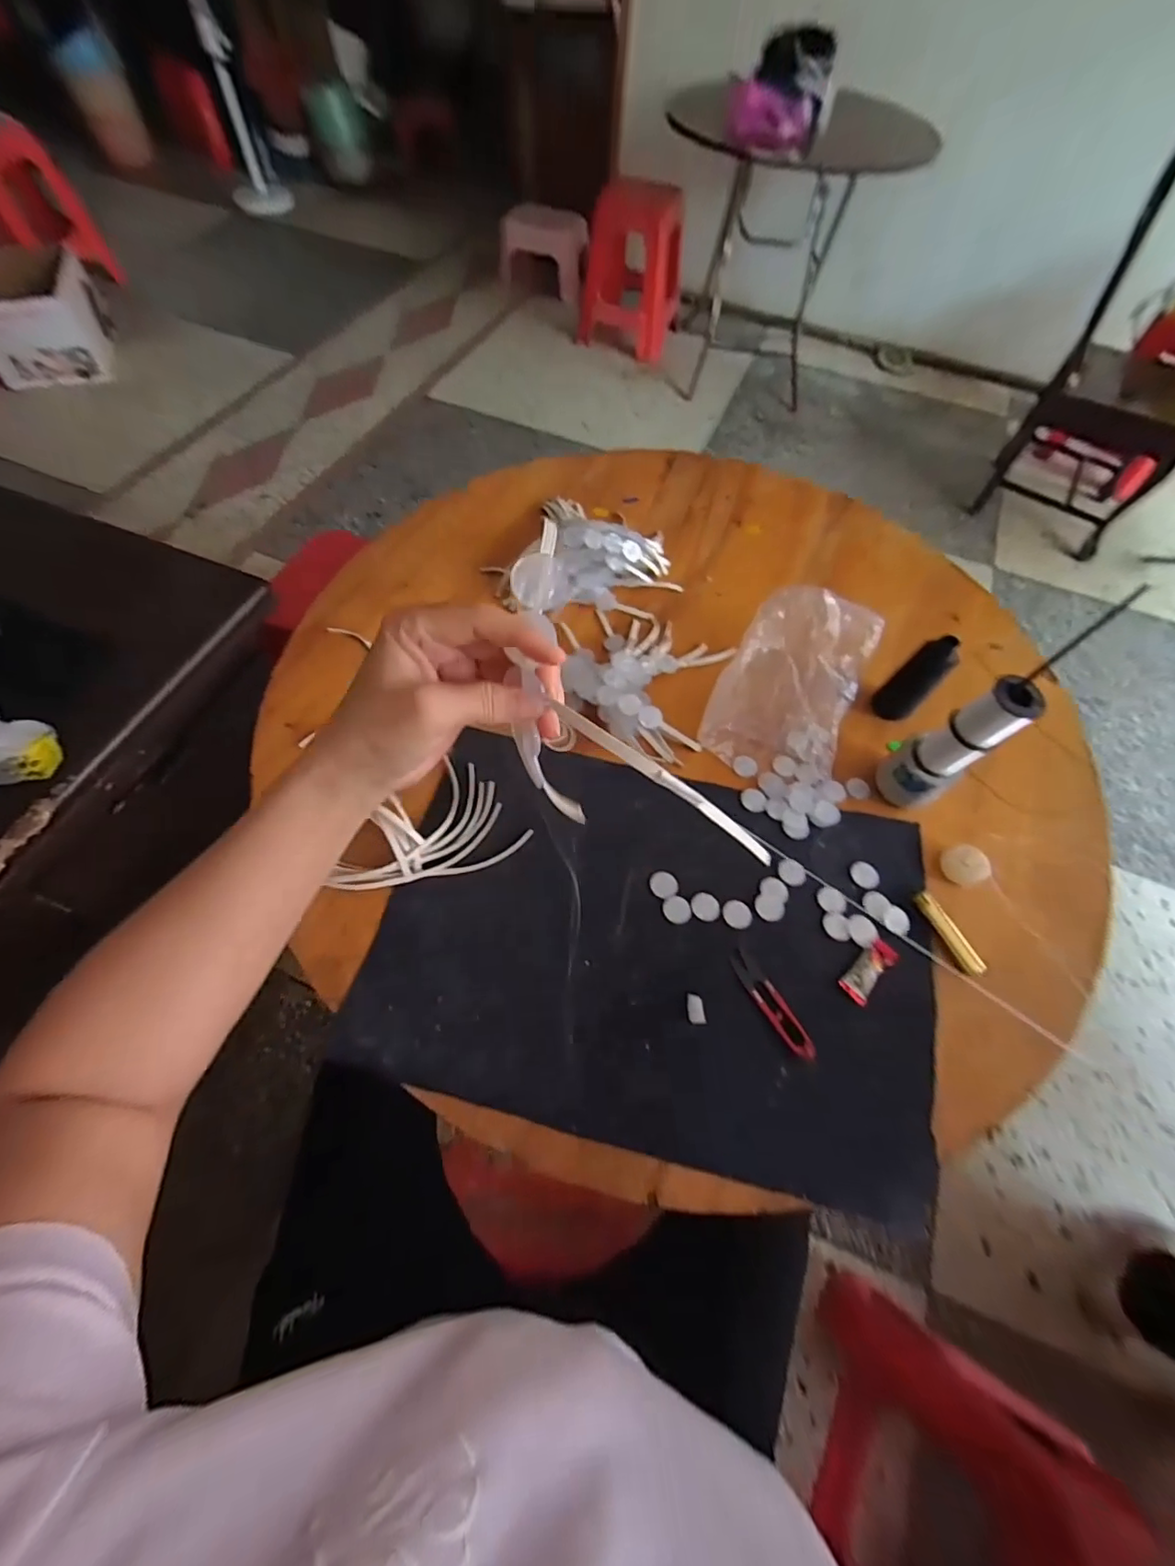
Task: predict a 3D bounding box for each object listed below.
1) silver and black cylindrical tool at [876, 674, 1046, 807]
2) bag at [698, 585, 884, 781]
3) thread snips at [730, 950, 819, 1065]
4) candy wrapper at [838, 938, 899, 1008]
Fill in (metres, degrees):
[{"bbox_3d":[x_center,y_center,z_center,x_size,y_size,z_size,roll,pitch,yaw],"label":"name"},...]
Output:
[{"bbox_3d":[0.347,-0.034,0.543,0.052,0.169,0.060,-26,66,-14],"label":"silver and black cylindrical tool"},{"bbox_3d":[0.230,-0.115,0.634,0.142,0.074,0.209,23,64,10],"label":"bag"},{"bbox_3d":[0.165,0.197,0.500,0.022,0.008,0.101,-28,67,-15],"label":"thread snips"},{"bbox_3d":[0.261,0.174,0.517,0.064,0.005,0.025,-38,70,-19],"label":"candy wrapper"}]

